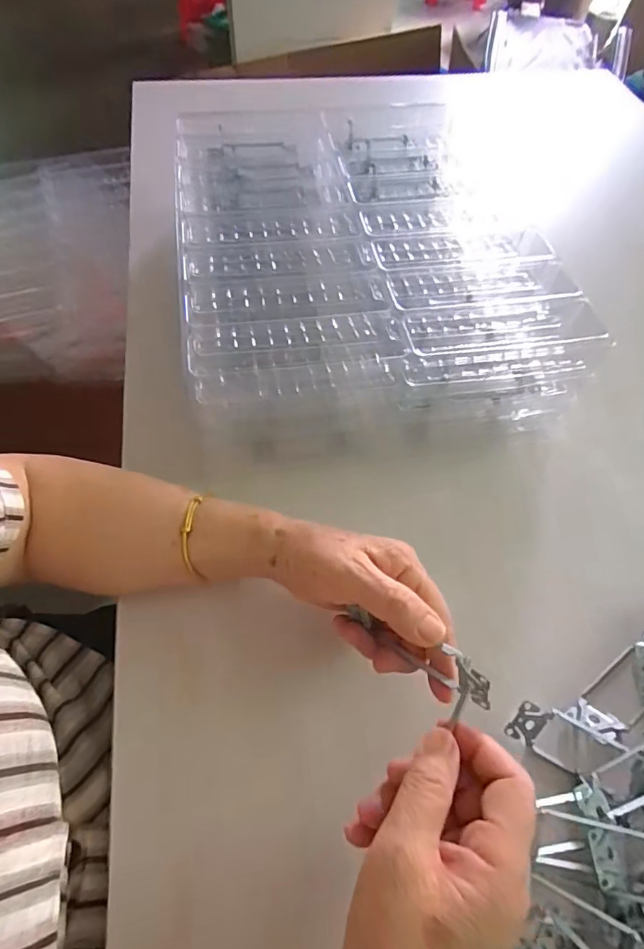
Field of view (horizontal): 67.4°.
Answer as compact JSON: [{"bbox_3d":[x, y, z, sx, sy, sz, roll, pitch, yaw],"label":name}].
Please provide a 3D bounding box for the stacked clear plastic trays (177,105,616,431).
[{"bbox_3d":[0.042,-0.242,0.505,0.353,0.086,0.430,-8,60,-4],"label":"stacked clear plastic trays"}]

